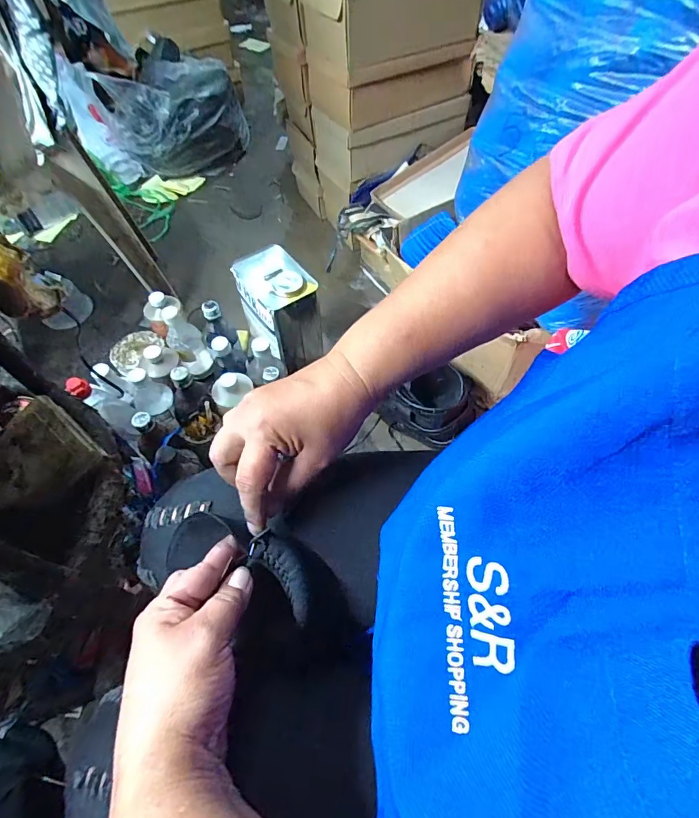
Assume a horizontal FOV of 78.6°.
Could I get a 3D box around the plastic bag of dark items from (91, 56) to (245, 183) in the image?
[{"bbox_3d":[-0.511,-0.862,1.289,0.400,0.263,0.167,-17,60,-9],"label":"plastic bag of dark items"}]

